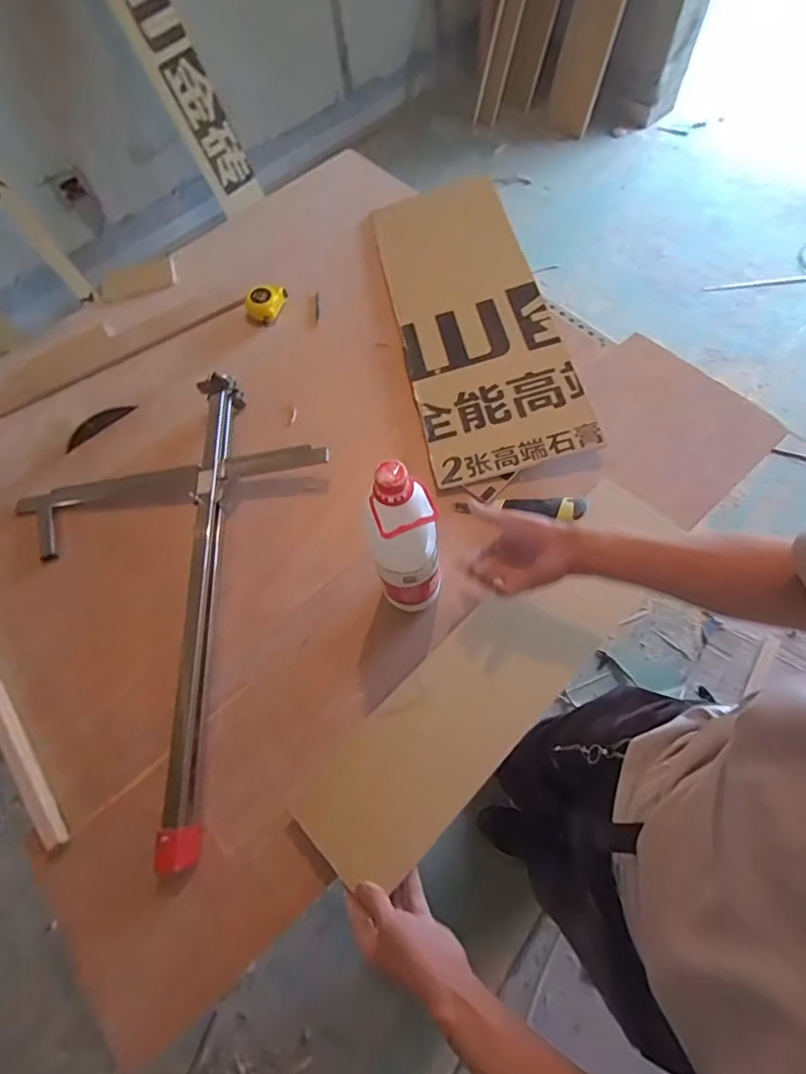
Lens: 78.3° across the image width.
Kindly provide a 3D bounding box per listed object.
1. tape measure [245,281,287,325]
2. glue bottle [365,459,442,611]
[{"bbox_3d":[-0.279,-0.482,1.023,0.090,0.049,0.066,-24,65,-6],"label":"tape measure"},{"bbox_3d":[0.007,0.021,0.613,0.068,0.308,0.066,15,67,12],"label":"glue bottle"}]

